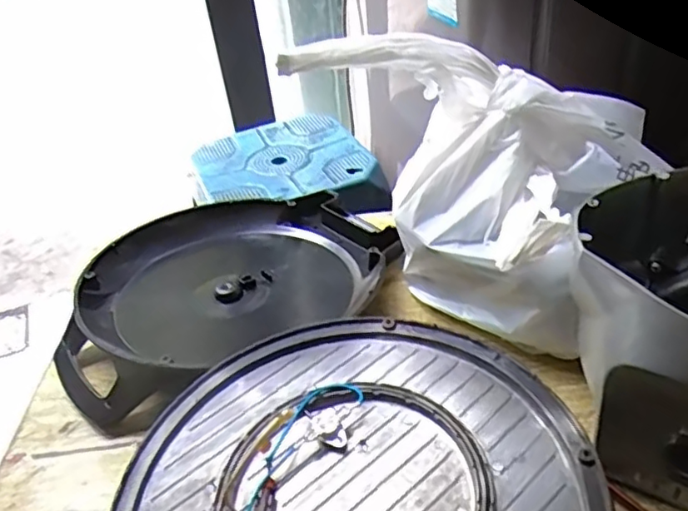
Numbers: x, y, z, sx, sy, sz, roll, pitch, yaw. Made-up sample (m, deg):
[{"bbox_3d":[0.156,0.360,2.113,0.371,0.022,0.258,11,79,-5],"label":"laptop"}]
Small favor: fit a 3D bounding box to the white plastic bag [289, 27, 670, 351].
[{"bbox_3d":[0.147,-0.089,0.588,0.272,0.221,0.261,-32,45,-28],"label":"white plastic bag"}]

